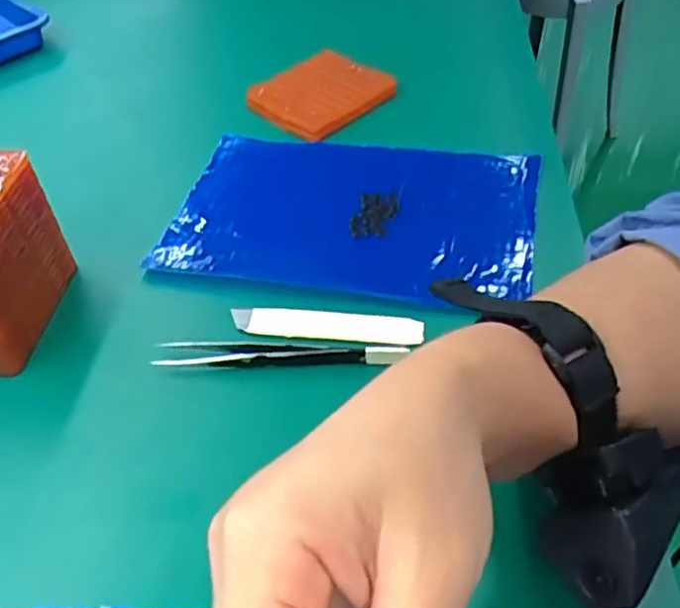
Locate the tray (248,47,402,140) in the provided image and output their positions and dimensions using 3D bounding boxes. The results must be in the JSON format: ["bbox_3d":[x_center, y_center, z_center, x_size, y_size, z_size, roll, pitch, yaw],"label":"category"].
[{"bbox_3d":[-0.014,-0.167,0.502,0.089,0.012,0.079,-37,54,-26],"label":"tray"}]

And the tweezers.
[{"bbox_3d":[-0.031,0.025,0.328,0.126,0.008,0.016,1,47,7],"label":"tweezers"}]

